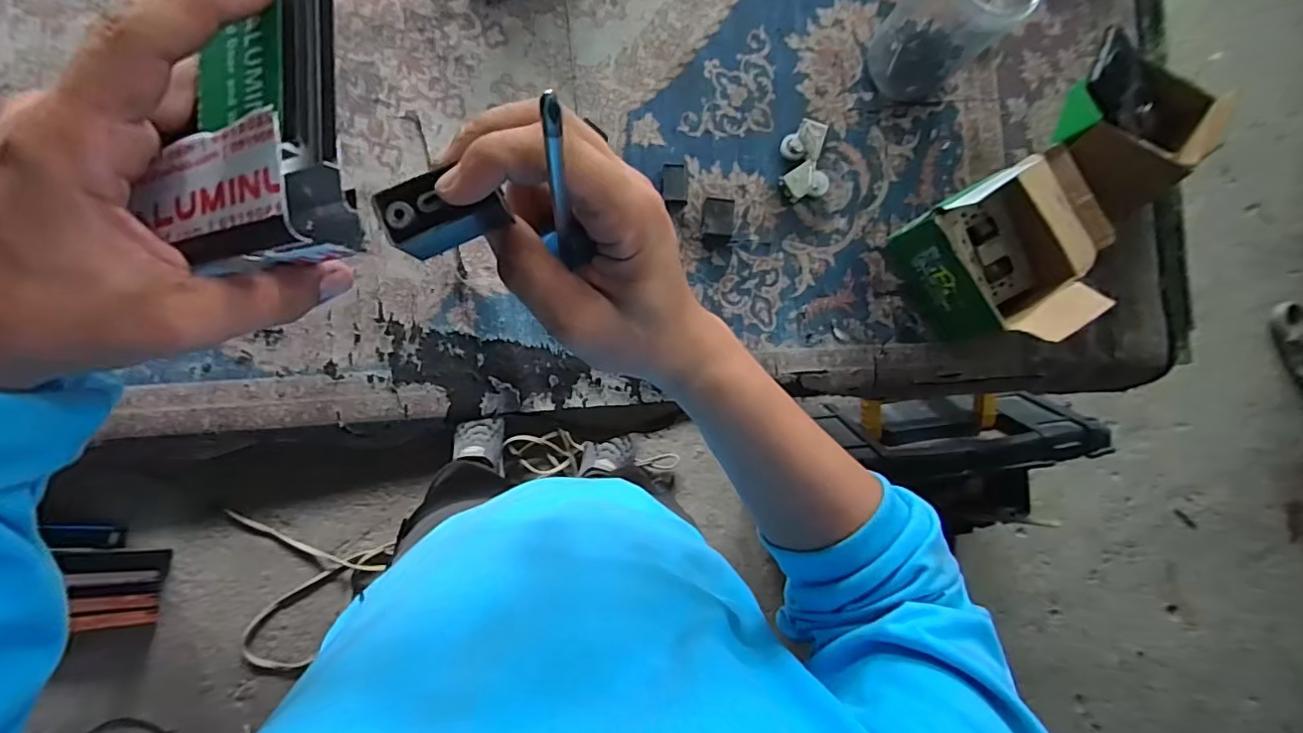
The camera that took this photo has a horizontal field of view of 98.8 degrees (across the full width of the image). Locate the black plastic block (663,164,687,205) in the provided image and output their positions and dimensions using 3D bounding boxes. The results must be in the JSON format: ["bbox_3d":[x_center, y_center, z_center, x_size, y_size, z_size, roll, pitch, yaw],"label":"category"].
[{"bbox_3d":[0.026,-0.198,0.614,0.027,0.025,0.042,-1,87,-3],"label":"black plastic block"}]

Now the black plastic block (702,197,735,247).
[{"bbox_3d":[0.073,-0.158,0.615,0.032,0.031,0.044,1,86,-3],"label":"black plastic block"}]

